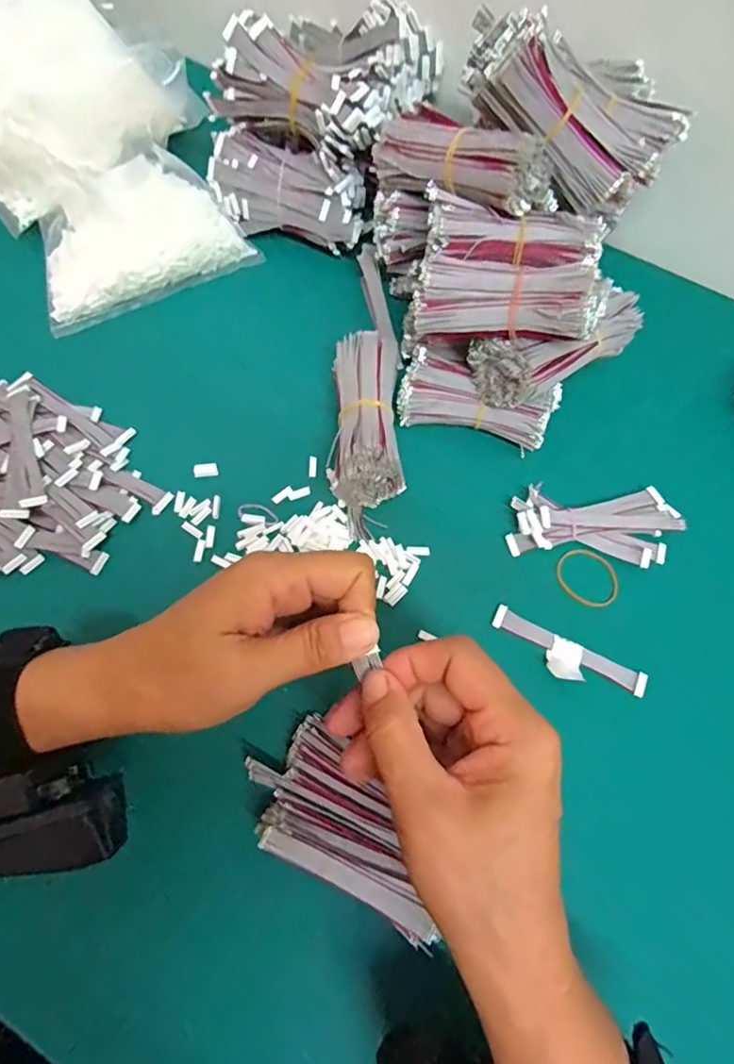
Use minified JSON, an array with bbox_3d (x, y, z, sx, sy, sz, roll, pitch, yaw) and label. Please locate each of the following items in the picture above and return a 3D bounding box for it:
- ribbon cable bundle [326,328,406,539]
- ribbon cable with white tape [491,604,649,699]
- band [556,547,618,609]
[{"bbox_3d":[-0.002,-0.069,0.345,0.043,0.035,0.111,-2,68,-3],"label":"ribbon cable bundle"},{"bbox_3d":[0.112,0.072,0.312,0.089,0.013,0.025,26,69,8],"label":"ribbon cable with white tape"},{"bbox_3d":[0.134,0.028,0.336,0.038,0.004,0.031,43,86,10],"label":"band"}]

